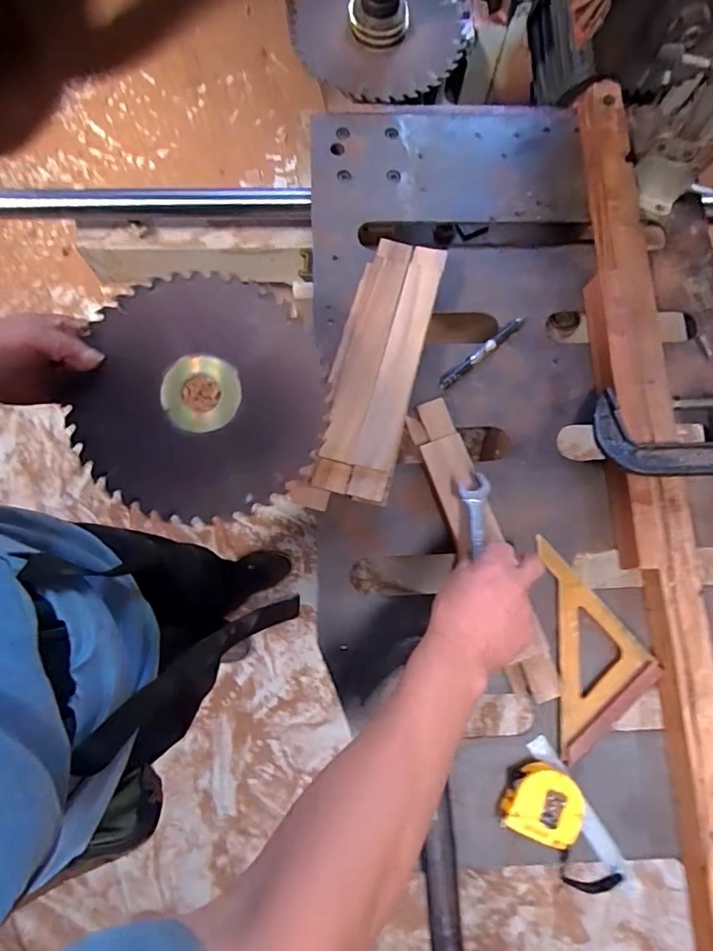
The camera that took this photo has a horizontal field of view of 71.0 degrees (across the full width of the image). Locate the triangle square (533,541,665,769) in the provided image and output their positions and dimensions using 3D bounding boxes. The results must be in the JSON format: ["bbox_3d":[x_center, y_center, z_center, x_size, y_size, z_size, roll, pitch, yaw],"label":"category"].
[{"bbox_3d":[0.262,0.180,0.537,0.108,0.021,0.216,-1,80,-3],"label":"triangle square"}]

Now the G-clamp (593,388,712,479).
[{"bbox_3d":[0.398,-0.046,0.559,0.269,0.036,0.112,-2,58,-2],"label":"G-clamp"}]

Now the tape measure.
[{"bbox_3d":[0.188,0.327,0.501,0.073,0.030,0.066,25,79,2],"label":"tape measure"}]

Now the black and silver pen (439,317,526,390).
[{"bbox_3d":[0.152,-0.147,0.604,0.134,0.011,0.015,-38,83,-9],"label":"black and silver pen"}]

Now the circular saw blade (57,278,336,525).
[{"bbox_3d":[-0.139,-0.074,0.465,0.215,0.006,0.224,1,85,-8],"label":"circular saw blade"}]

